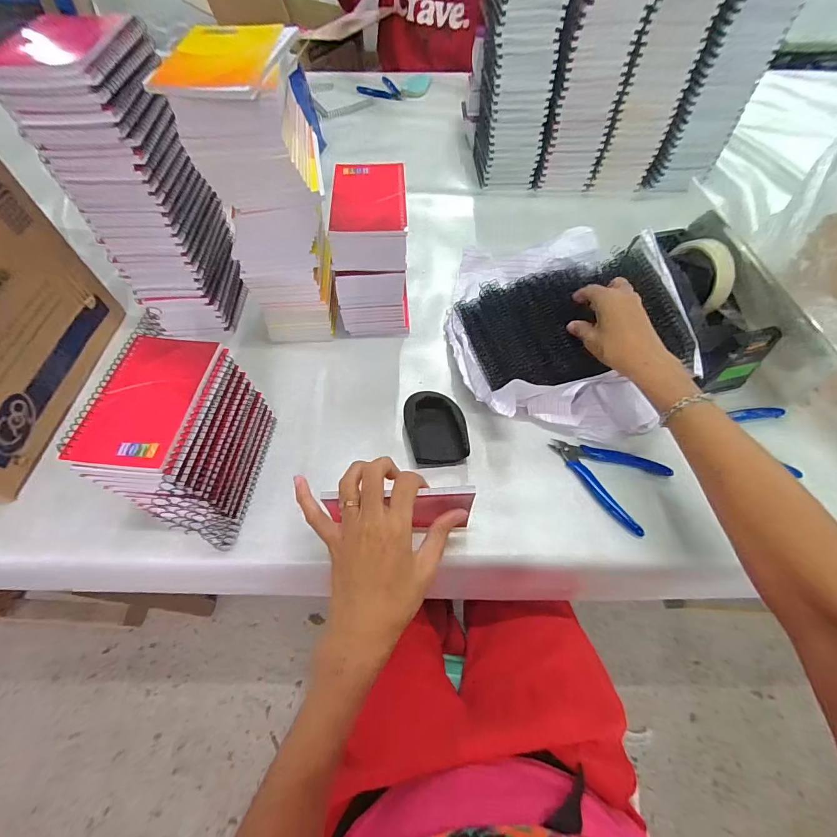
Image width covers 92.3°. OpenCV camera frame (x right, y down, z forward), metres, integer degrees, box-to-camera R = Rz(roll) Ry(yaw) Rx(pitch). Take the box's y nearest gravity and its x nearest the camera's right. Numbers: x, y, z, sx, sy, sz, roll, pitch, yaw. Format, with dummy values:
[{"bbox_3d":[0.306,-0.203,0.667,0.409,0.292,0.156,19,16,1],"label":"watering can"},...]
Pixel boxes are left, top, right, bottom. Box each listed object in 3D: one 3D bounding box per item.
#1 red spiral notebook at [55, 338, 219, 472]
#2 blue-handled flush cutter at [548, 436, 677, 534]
[{"bbox_3d":[-0.230,-0.019,0.342,0.088,0.015,0.132,5,58,4],"label":"red spiral notebook"},{"bbox_3d":[0.195,0.054,0.422,0.113,0.008,0.083,35,65,20],"label":"blue-handled flush cutter"}]

